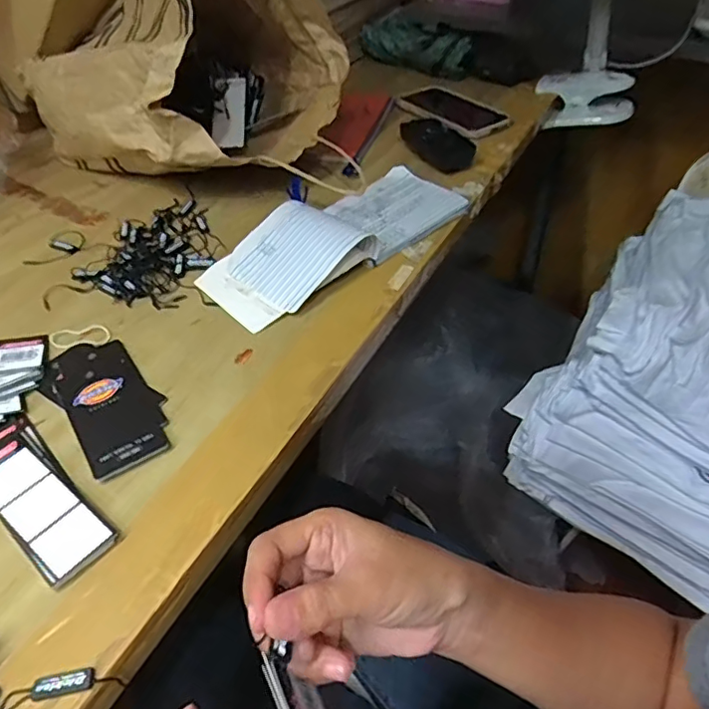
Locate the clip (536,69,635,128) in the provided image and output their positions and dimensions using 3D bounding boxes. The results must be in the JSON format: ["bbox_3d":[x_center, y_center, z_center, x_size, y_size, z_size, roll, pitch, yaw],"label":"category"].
[{"bbox_3d":[0.332,-0.367,0.811,0.134,0.064,0.038,7,46,9],"label":"clip"}]

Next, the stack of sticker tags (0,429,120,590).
[{"bbox_3d":[-0.199,0.090,0.348,0.122,0.011,0.042,29,53,27],"label":"stack of sticker tags"}]

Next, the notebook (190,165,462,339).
[{"bbox_3d":[-0.013,-0.120,0.539,0.273,0.037,0.100,-34,54,-28],"label":"notebook"}]

